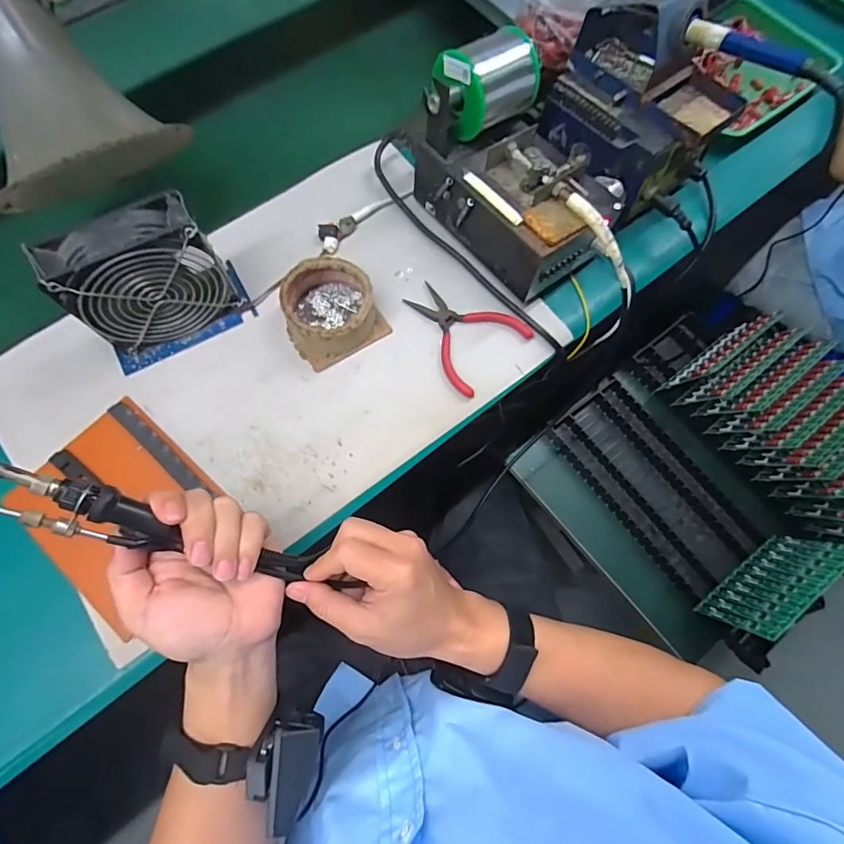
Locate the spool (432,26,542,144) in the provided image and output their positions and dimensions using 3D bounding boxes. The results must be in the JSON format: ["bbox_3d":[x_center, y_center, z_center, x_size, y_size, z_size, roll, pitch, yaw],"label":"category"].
[{"bbox_3d":[0.063,-0.311,0.433,0.085,0.066,0.057,-32,76,-10],"label":"spool"}]

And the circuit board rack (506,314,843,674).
[{"bbox_3d":[0.415,0.074,0.654,0.404,0.158,0.404,-37,77,-11],"label":"circuit board rack"}]

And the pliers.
[{"bbox_3d":[0.036,-0.095,0.465,0.117,0.006,0.096,44,77,12],"label":"pliers"}]

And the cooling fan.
[{"bbox_3d":[-0.236,-0.121,0.409,0.132,0.124,0.059,-28,75,-9],"label":"cooling fan"}]

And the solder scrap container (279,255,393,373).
[{"bbox_3d":[-0.088,-0.106,0.447,0.087,0.045,0.087,-30,75,-9],"label":"solder scrap container"}]

